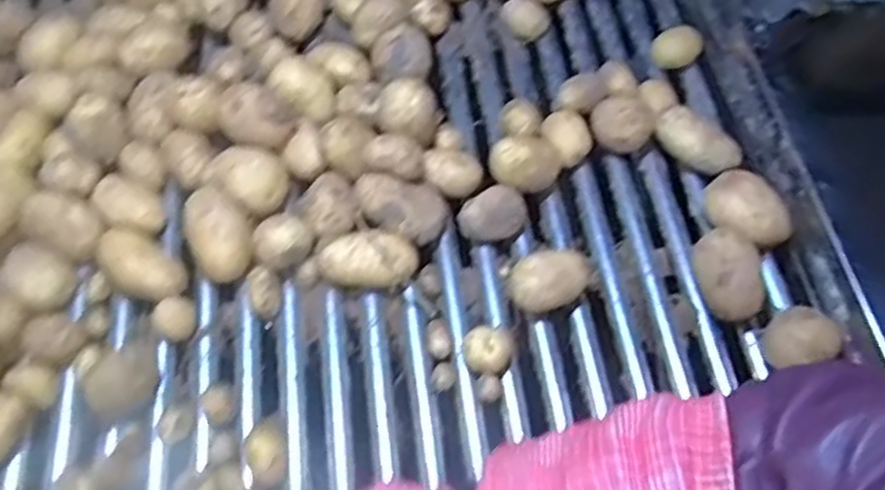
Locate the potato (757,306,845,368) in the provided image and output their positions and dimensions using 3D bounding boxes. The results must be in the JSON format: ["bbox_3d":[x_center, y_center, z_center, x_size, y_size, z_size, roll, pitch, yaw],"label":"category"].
[{"bbox_3d":[0.246,0.072,0.510,0.043,0.050,0.043,0,59,0],"label":"potato"}]

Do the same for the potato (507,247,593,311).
[{"bbox_3d":[0.078,0.031,0.539,0.059,0.044,0.037,-16,60,-9],"label":"potato"}]

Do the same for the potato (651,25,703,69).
[{"bbox_3d":[0.211,-0.180,0.654,0.040,0.025,0.028,13,60,8],"label":"potato"}]

